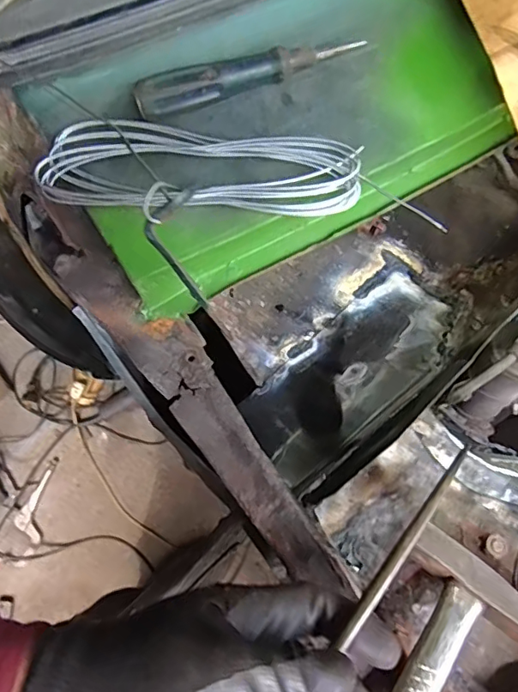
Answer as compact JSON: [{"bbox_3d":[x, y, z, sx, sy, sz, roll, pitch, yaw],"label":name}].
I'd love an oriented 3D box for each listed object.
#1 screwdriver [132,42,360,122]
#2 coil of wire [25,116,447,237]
[{"bbox_3d":[-0.007,-0.182,0.349,0.150,0.021,0.020,-17,75,-3],"label":"screwdriver"},{"bbox_3d":[-0.017,-0.116,0.351,0.253,0.034,0.073,6,75,4],"label":"coil of wire"}]

